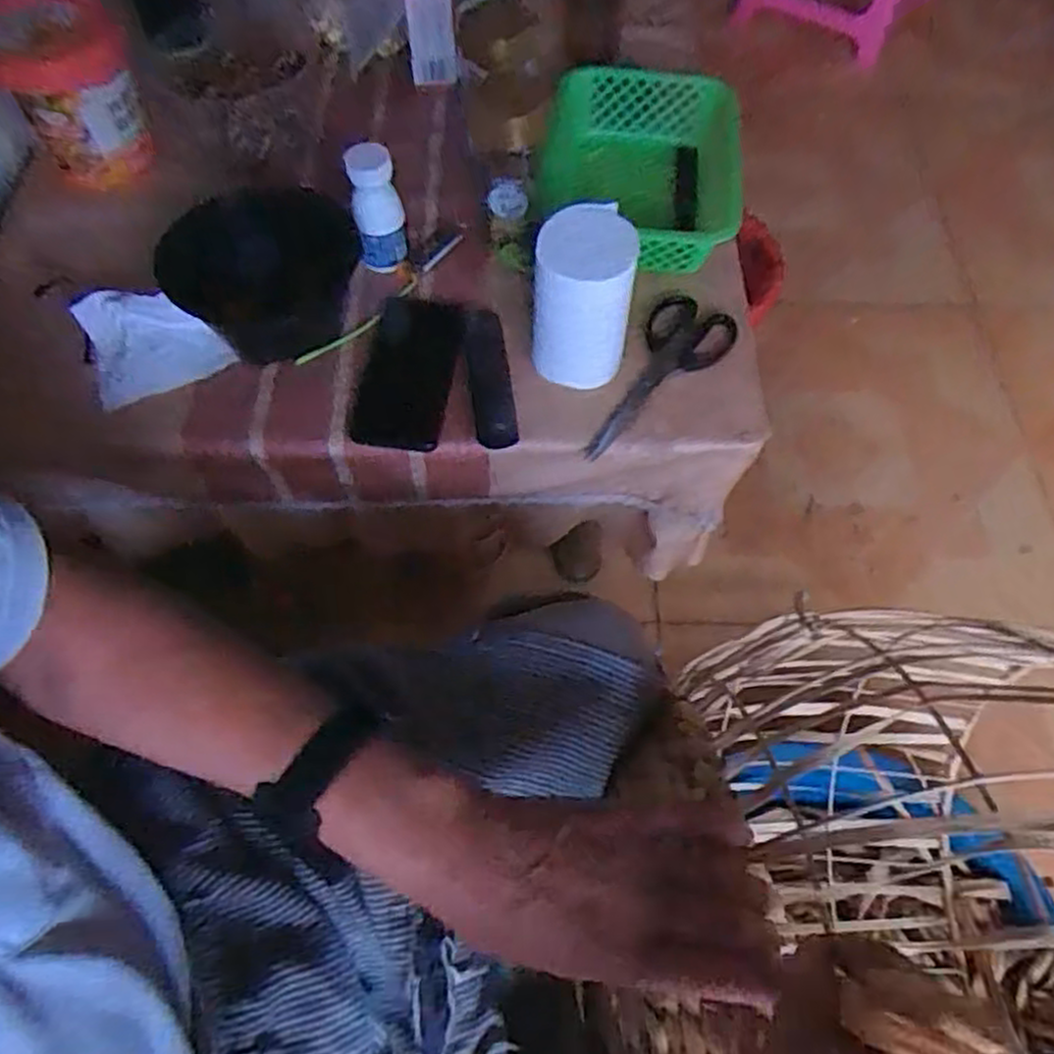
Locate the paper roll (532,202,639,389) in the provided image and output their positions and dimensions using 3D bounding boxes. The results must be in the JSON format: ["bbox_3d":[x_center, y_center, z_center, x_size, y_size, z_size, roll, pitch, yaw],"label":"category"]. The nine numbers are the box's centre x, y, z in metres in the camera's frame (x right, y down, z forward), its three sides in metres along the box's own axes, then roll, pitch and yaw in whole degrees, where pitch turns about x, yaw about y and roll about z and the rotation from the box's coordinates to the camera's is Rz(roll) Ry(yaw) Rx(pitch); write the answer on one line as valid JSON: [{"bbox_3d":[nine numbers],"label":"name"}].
[{"bbox_3d":[0.048,-0.192,0.638,0.079,0.125,0.082,0,62,0],"label":"paper roll"}]

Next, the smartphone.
[{"bbox_3d":[-0.104,-0.140,0.677,0.084,0.014,0.161,8,62,4],"label":"smartphone"}]

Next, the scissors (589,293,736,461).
[{"bbox_3d":[0.113,-0.130,0.679,0.074,0.016,0.193,37,74,0],"label":"scissors"}]

